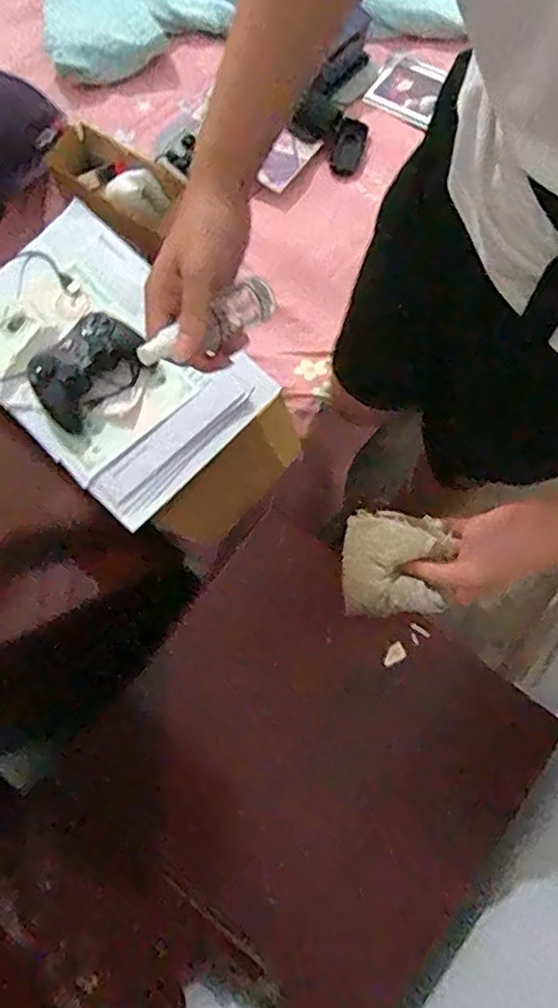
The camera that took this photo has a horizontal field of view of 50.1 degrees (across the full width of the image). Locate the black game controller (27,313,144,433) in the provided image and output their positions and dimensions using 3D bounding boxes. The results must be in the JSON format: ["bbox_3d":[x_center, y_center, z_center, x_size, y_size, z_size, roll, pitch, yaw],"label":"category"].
[{"bbox_3d":[-0.236,-0.169,0.736,0.087,0.057,0.147,43,80,10],"label":"black game controller"}]

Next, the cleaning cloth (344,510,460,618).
[{"bbox_3d":[0.105,0.053,0.548,0.097,0.021,0.093,-4,84,31],"label":"cleaning cloth"}]

